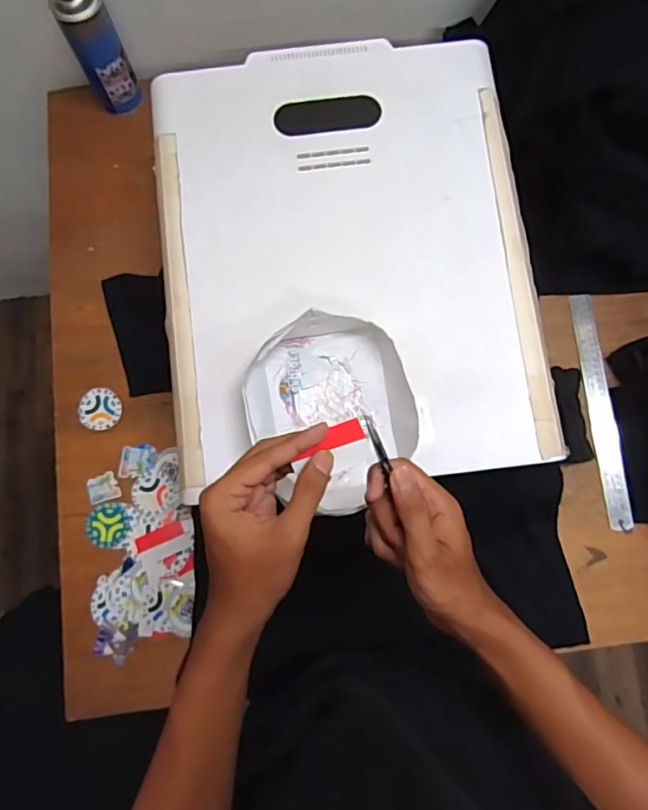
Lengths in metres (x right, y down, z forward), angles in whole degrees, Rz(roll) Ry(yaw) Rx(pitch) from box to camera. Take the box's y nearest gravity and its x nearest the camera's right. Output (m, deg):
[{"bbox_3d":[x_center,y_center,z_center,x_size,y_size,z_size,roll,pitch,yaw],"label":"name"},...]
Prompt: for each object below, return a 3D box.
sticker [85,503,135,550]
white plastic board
[{"bbox_3d":[-0.279,0.156,0.701,0.059,0.004,0.058,0,81,-3],"label":"sticker"},{"bbox_3d":[0.024,-0.171,0.596,0.397,0.029,0.494,-5,78,-2],"label":"white plastic board"}]

